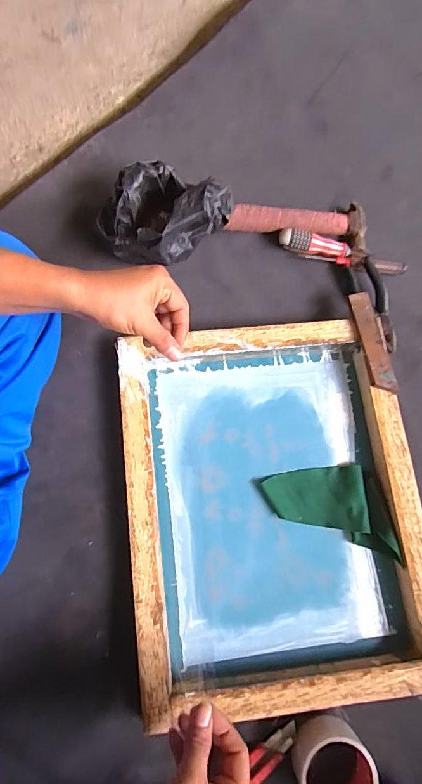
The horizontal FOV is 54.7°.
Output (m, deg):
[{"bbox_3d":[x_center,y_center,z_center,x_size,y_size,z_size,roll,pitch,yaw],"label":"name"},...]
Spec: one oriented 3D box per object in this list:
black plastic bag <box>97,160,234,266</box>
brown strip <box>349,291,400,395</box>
[{"bbox_3d":[-0.072,-0.263,0.590,0.178,0.097,0.134,-33,83,-8],"label":"black plastic bag"},{"bbox_3d":[0.233,-0.071,0.588,0.039,0.010,0.150,-11,80,-17],"label":"brown strip"}]

